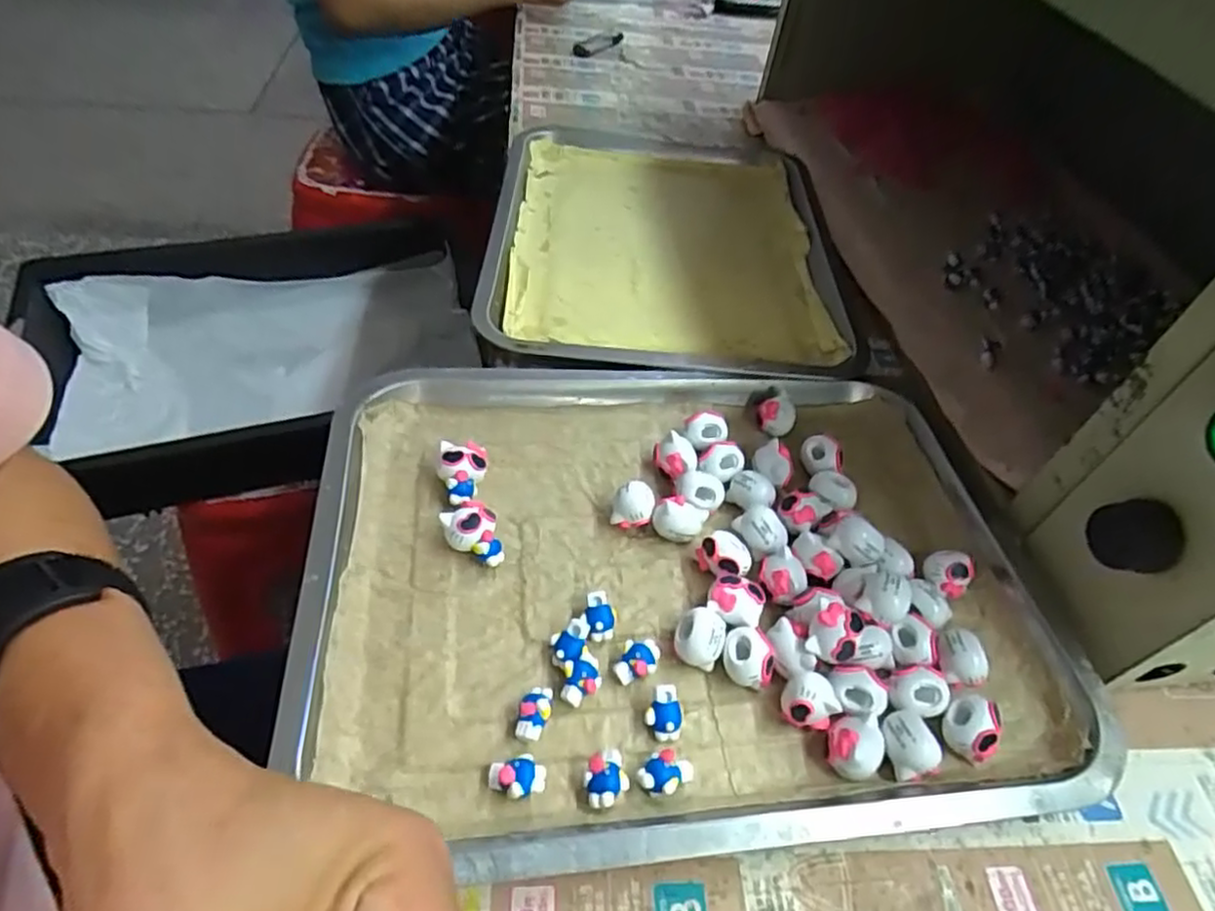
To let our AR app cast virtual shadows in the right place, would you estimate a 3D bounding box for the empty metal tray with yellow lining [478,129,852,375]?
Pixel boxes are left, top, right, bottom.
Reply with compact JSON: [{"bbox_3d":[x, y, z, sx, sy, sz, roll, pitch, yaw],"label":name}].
[{"bbox_3d":[0.039,-0.175,0.549,0.244,0.042,0.338,4,45,-4],"label":"empty metal tray with yellow lining"}]

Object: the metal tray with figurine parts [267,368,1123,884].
[{"bbox_3d":[0.038,0.049,0.341,0.343,0.029,0.259,-1,45,-9],"label":"metal tray with figurine parts"}]

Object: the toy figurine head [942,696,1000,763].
[{"bbox_3d":[0.156,0.118,0.297,0.020,0.021,0.020,27,47,18],"label":"toy figurine head"}]

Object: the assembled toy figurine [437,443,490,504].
[{"bbox_3d":[-0.077,0.011,0.364,0.024,0.022,0.033,5,44,-3],"label":"assembled toy figurine"}]

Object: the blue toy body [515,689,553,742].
[{"bbox_3d":[-0.031,0.109,0.289,0.013,0.013,0.020,7,44,-1],"label":"blue toy body"}]

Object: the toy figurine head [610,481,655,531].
[{"bbox_3d":[0.014,0.026,0.363,0.020,0.020,0.024,13,45,6],"label":"toy figurine head"}]

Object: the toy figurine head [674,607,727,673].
[{"bbox_3d":[0.042,0.084,0.317,0.022,0.018,0.025,18,45,10],"label":"toy figurine head"}]

